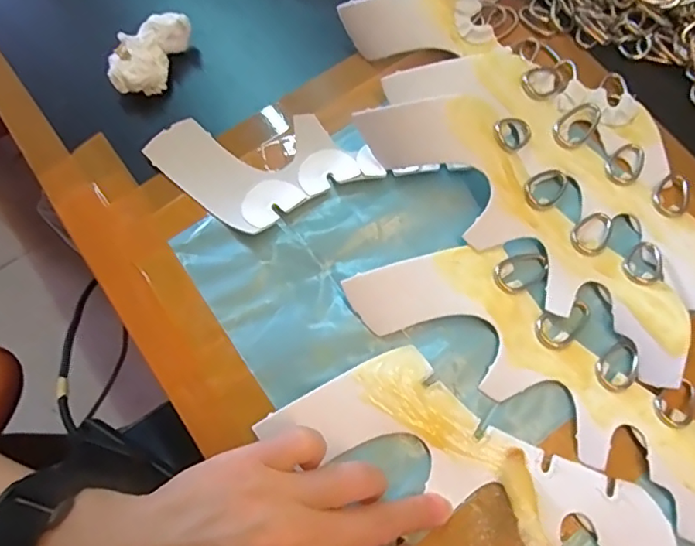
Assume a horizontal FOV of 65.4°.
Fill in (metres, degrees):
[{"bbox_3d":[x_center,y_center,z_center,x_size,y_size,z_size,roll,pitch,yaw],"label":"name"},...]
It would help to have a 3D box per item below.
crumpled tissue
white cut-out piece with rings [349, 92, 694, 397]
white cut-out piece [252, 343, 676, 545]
[{"bbox_3d":[-0.127,-0.139,0.348,0.033,0.027,0.058,22,75,8],"label":"crumpled tissue"},{"bbox_3d":[0.106,-0.034,0.298,0.068,0.035,0.207,-44,77,-11],"label":"white cut-out piece with rings"},{"bbox_3d":[0.068,0.096,0.275,0.207,0.011,0.066,26,76,8],"label":"white cut-out piece"}]

